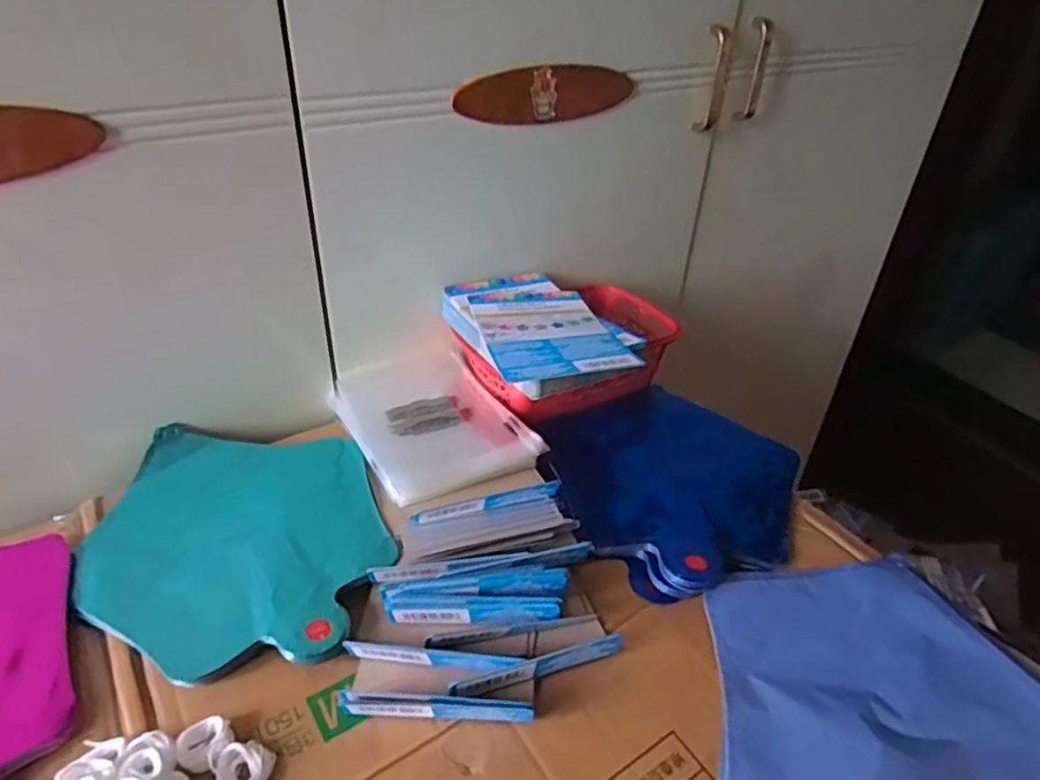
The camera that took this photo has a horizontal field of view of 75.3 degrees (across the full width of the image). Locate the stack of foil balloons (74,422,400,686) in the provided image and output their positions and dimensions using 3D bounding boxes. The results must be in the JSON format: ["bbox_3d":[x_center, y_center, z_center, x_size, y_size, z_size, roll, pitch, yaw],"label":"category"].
[{"bbox_3d":[-0.212,0.105,0.507,0.205,0.015,0.250,-12,39,-21],"label":"stack of foil balloons"}]

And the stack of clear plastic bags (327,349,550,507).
[{"bbox_3d":[-0.086,0.021,0.617,0.134,0.021,0.200,-17,41,-26],"label":"stack of clear plastic bags"}]

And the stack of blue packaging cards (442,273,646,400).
[{"bbox_3d":[0.018,-0.060,0.621,0.137,0.044,0.224,-12,38,-19],"label":"stack of blue packaging cards"}]

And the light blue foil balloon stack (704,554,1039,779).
[{"bbox_3d":[0.233,0.203,0.412,0.231,0.019,0.223,-4,37,-11],"label":"light blue foil balloon stack"}]

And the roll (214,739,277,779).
[{"bbox_3d":[-0.152,0.210,0.374,0.030,0.012,0.028,3,36,-2],"label":"roll"}]

